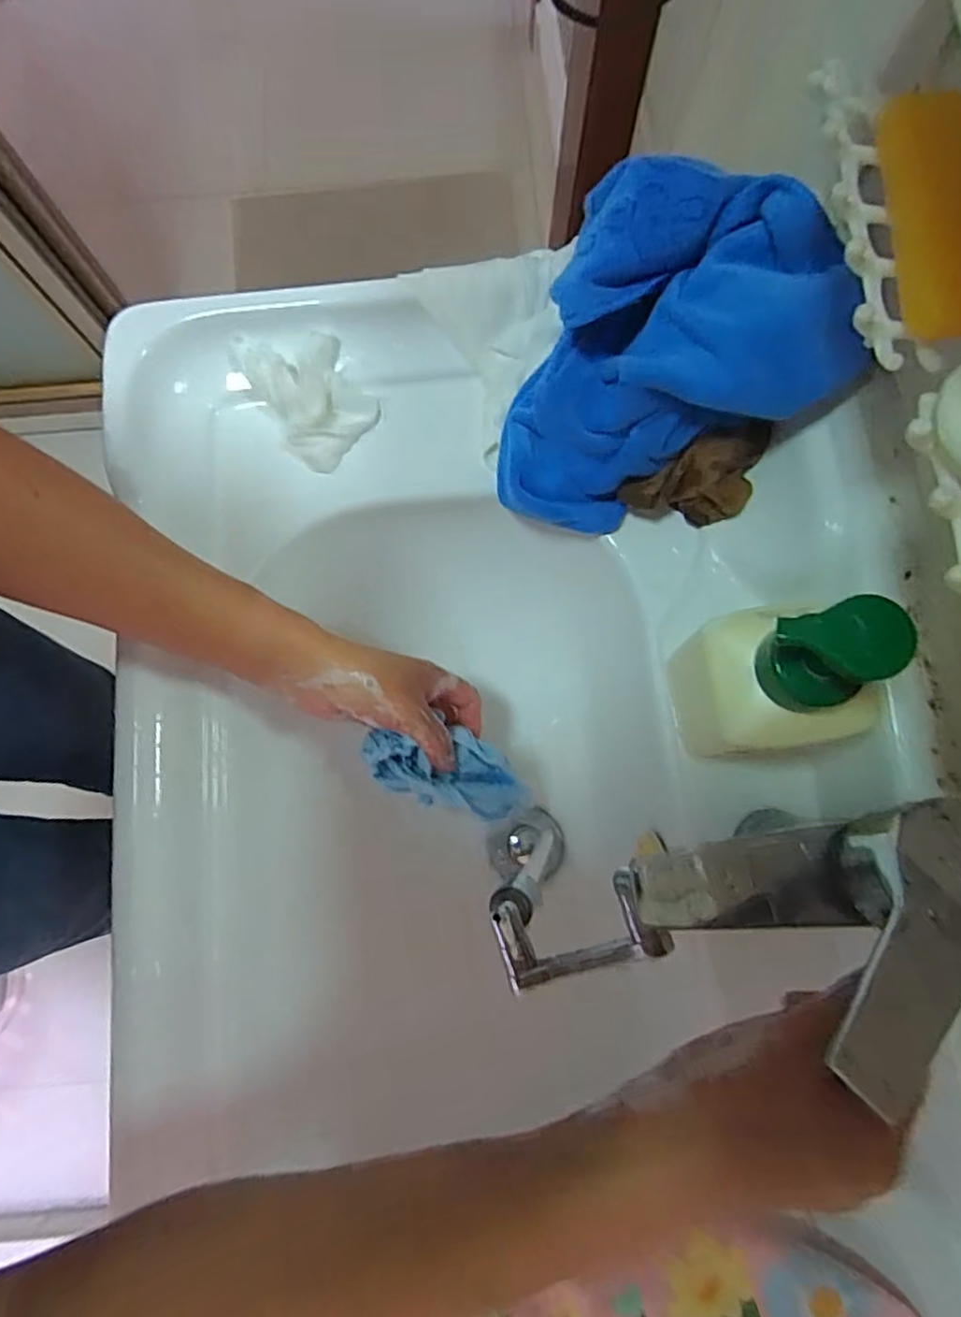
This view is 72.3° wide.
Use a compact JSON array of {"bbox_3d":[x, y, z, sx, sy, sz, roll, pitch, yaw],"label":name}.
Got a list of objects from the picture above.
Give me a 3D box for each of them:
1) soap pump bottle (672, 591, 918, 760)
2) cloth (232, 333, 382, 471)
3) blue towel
[{"bbox_3d":[0.154,0.008,0.327,0.087,0.134,0.070,-8,80,0],"label":"soap pump bottle"},{"bbox_3d":[-0.125,-0.194,0.475,0.070,0.032,0.103,-37,81,-5],"label":"cloth"},{"bbox_3d":[0.093,-0.190,0.409,0.188,0.131,0.163,-20,80,-3],"label":"blue towel"}]

